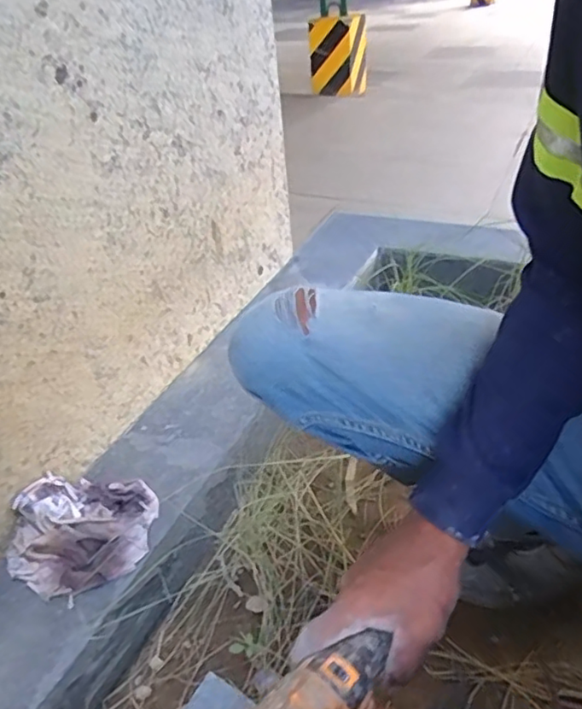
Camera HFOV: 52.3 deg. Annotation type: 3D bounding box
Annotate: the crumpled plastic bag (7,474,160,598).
[{"bbox_3d":[-0.227,0.180,0.644,0.160,0.047,0.148,-15,35,-20],"label":"crumpled plastic bag"}]

